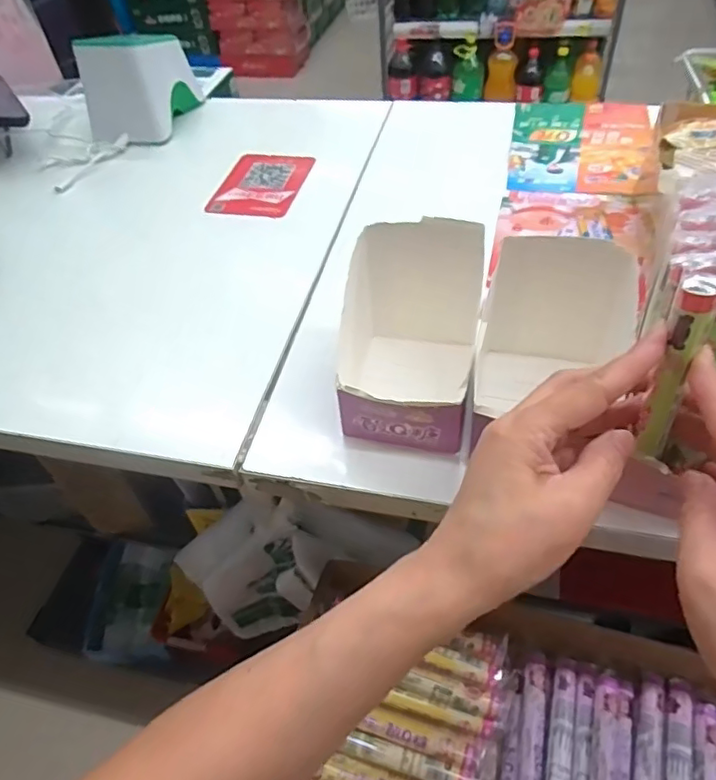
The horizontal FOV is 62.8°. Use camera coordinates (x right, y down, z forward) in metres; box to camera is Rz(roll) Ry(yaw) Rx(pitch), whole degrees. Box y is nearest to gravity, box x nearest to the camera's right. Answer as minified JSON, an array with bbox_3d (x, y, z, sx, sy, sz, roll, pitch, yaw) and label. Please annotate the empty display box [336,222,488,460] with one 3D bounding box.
[{"bbox_3d":[0.032,-0.028,0.403,0.093,0.100,0.114,10,51,14],"label":"empty display box"}]

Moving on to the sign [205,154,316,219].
[{"bbox_3d":[-0.102,-0.225,0.640,0.090,0.008,0.117,9,50,11],"label":"sign"}]

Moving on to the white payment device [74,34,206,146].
[{"bbox_3d":[-0.266,-0.373,0.706,0.099,0.099,0.123,6,50,11],"label":"white payment device"}]

